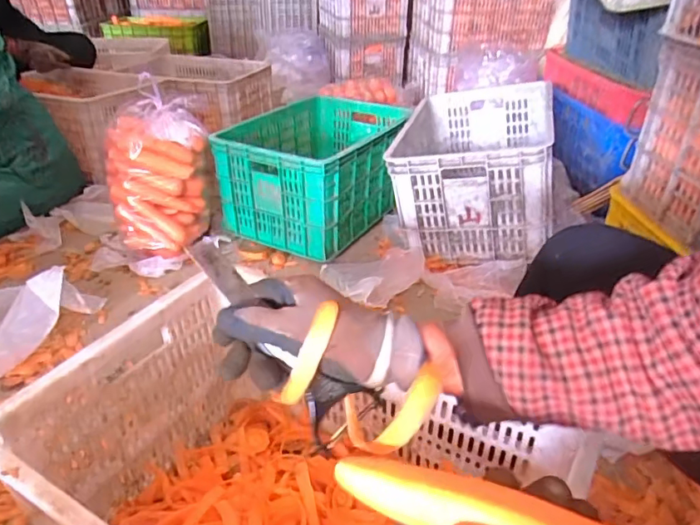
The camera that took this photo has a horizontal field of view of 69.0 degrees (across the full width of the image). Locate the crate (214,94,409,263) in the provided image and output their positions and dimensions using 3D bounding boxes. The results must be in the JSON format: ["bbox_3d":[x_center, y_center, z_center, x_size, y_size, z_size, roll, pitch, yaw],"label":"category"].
[{"bbox_3d":[-0.079,-0.270,1.402,0.377,0.246,0.540,15,36,22],"label":"crate"}]

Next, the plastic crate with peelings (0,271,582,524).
[{"bbox_3d":[-0.075,0.276,0.557,0.509,0.270,0.311,19,37,26],"label":"plastic crate with peelings"}]

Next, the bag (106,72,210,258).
[{"bbox_3d":[-0.453,-0.204,1.229,0.209,0.321,0.228,4,33,5],"label":"bag"}]

